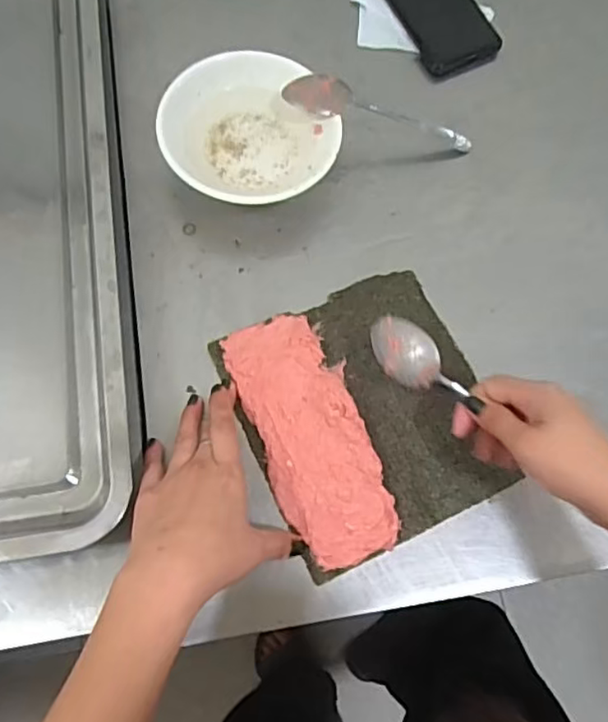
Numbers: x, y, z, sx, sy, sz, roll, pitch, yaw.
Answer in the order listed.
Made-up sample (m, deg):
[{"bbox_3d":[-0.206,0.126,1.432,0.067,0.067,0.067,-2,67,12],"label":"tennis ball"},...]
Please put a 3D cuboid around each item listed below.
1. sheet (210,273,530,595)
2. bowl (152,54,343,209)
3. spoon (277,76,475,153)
[{"bbox_3d":[0.048,0.036,0.468,0.175,0.021,0.190,-24,75,-10],"label":"sheet"},{"bbox_3d":[-0.045,-0.190,0.523,0.140,0.047,0.130,1,72,-2],"label":"bowl"},{"bbox_3d":[0.068,-0.210,0.532,0.173,0.019,0.037,11,71,-19],"label":"spoon"}]

